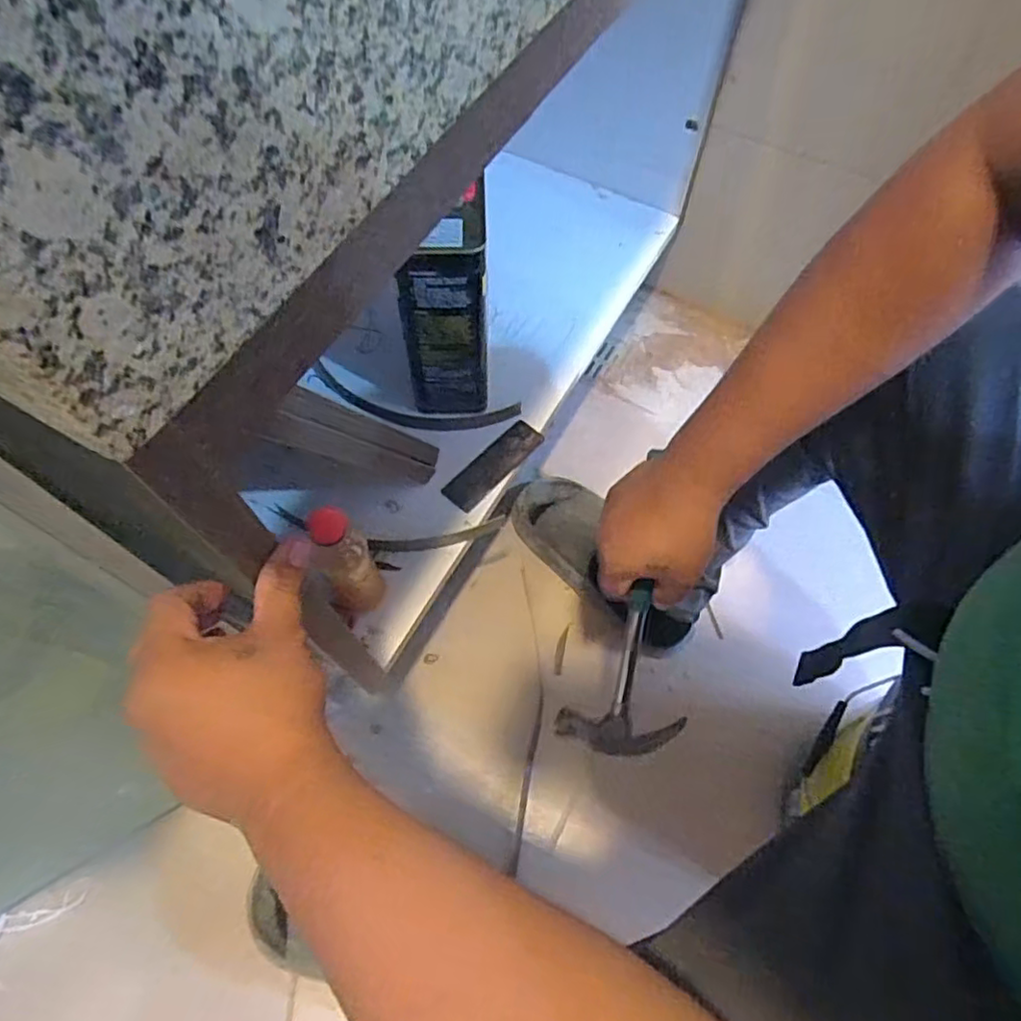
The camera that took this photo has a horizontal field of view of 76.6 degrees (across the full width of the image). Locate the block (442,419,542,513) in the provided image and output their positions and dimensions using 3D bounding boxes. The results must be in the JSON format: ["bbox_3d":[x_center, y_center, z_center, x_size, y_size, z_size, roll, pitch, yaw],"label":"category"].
[{"bbox_3d":[-0.018,-0.053,0.759,0.042,0.011,0.134,40,70,18],"label":"block"}]

